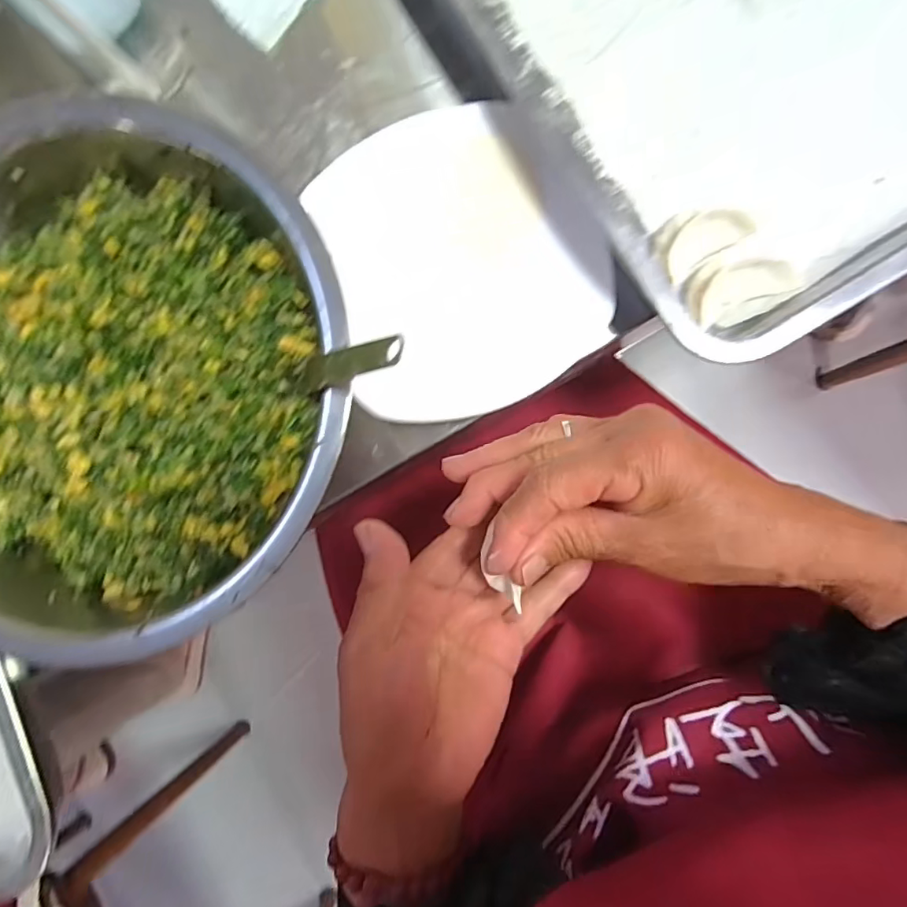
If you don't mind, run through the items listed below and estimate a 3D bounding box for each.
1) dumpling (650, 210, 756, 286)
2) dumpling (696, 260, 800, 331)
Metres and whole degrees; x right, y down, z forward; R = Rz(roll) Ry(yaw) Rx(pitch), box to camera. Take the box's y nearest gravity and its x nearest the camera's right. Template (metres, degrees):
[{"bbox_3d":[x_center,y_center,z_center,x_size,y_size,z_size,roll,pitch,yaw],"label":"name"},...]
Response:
[{"bbox_3d":[0.140,-0.123,0.309,0.049,0.030,0.032,-29,86,4],"label":"dumpling"},{"bbox_3d":[0.163,-0.091,0.305,0.054,0.024,0.028,-22,87,4],"label":"dumpling"}]

